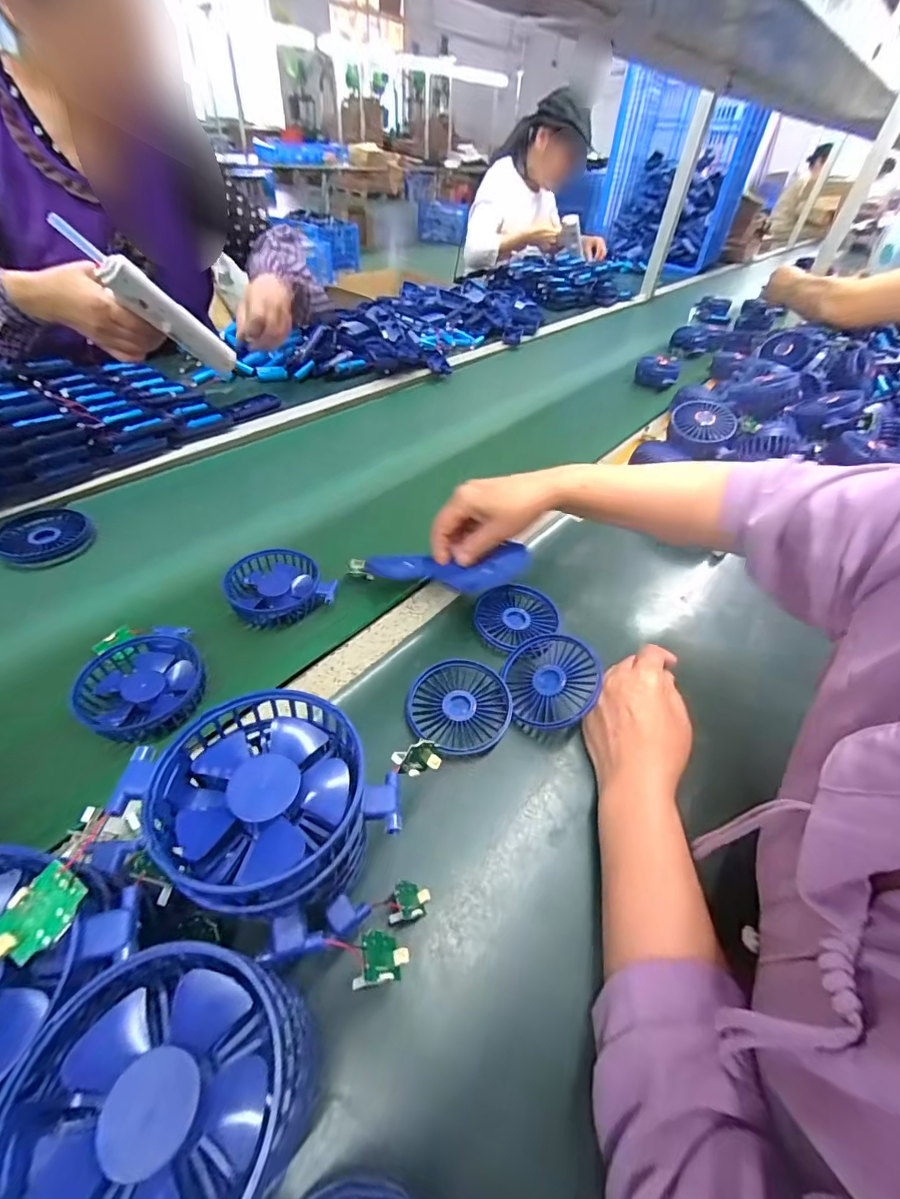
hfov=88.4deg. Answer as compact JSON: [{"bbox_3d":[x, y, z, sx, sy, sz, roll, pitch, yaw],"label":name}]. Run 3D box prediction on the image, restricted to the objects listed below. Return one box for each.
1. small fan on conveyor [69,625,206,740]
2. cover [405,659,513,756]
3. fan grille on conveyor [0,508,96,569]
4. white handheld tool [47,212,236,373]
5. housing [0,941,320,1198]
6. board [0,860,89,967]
[{"bbox_3d":[-0.256,0.069,0.392,0.089,0.036,0.102,-5,46,-11],"label":"small fan on conveyor"},{"bbox_3d":[0.008,0.094,0.409,0.088,0.018,0.085,27,49,20],"label":"cover"},{"bbox_3d":[-0.445,-0.070,0.509,0.087,0.012,0.100,-22,51,-25],"label":"fan grille on conveyor"},{"bbox_3d":[-0.376,-0.377,0.594,0.041,0.225,0.028,-44,57,8],"label":"white handheld tool"},{"bbox_3d":[-0.106,0.188,0.170,0.091,0.051,0.088,17,46,11],"label":"housing"},{"bbox_3d":[-0.159,0.122,0.179,0.023,0.005,0.031,28,66,0],"label":"board"}]

